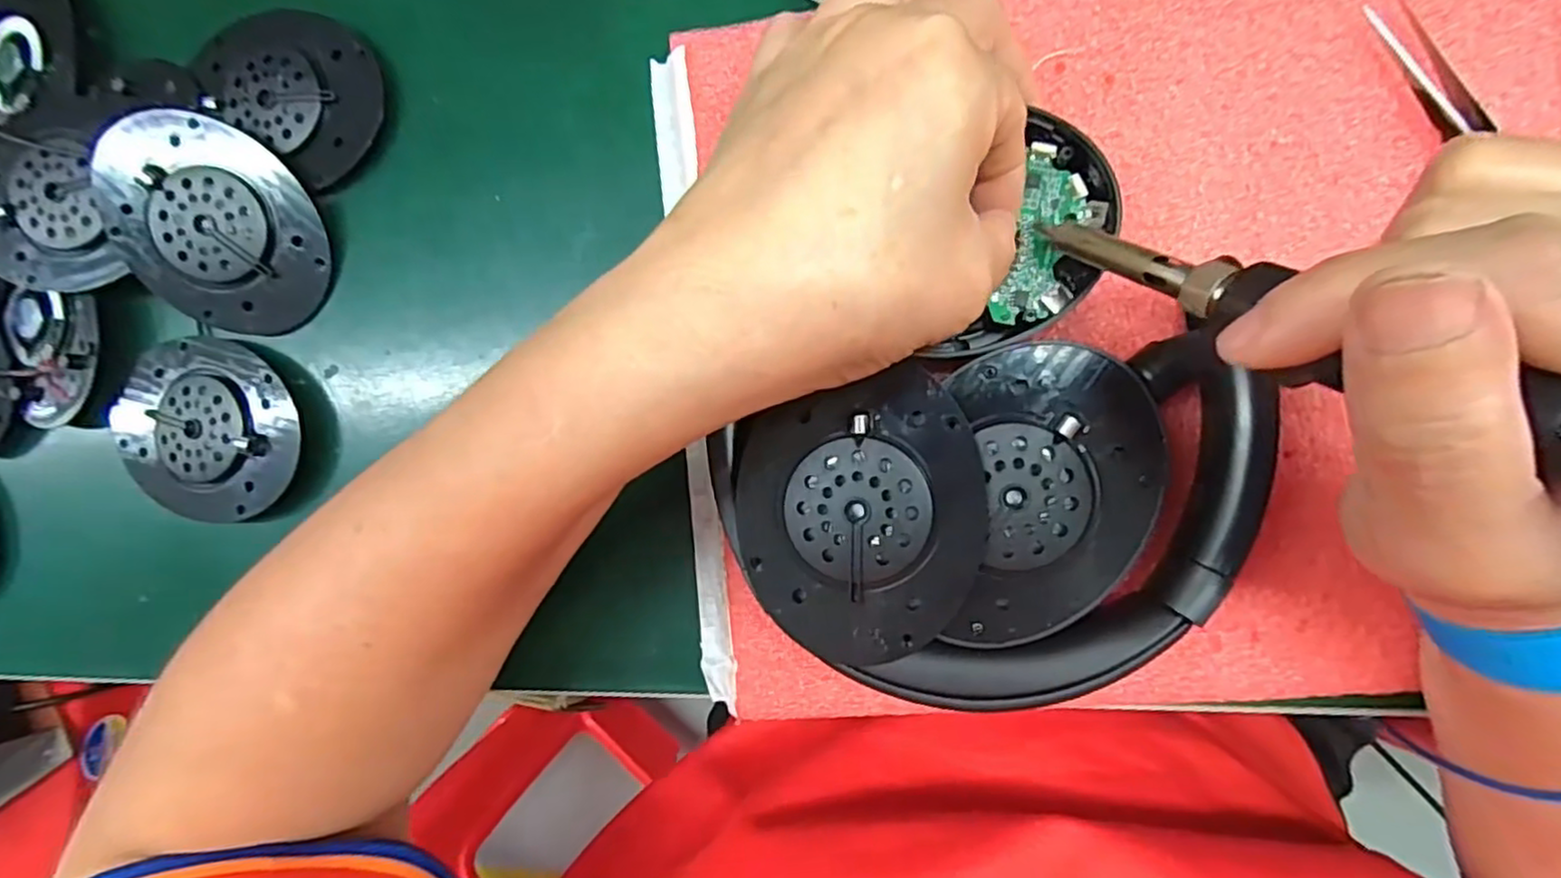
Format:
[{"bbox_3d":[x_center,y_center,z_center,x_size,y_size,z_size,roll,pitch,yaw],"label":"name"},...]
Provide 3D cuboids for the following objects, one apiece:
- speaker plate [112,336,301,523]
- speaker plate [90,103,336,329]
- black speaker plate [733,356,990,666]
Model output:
[{"bbox_3d":[-0.222,-0.004,0.268,0.083,0.008,0.066,6,92,9],"label":"speaker plate"},{"bbox_3d":[-0.211,-0.080,0.260,0.087,0.007,0.066,28,99,-9],"label":"speaker plate"},{"bbox_3d":[0.023,0.024,0.200,0.069,0.009,0.076,-18,87,9],"label":"black speaker plate"}]

